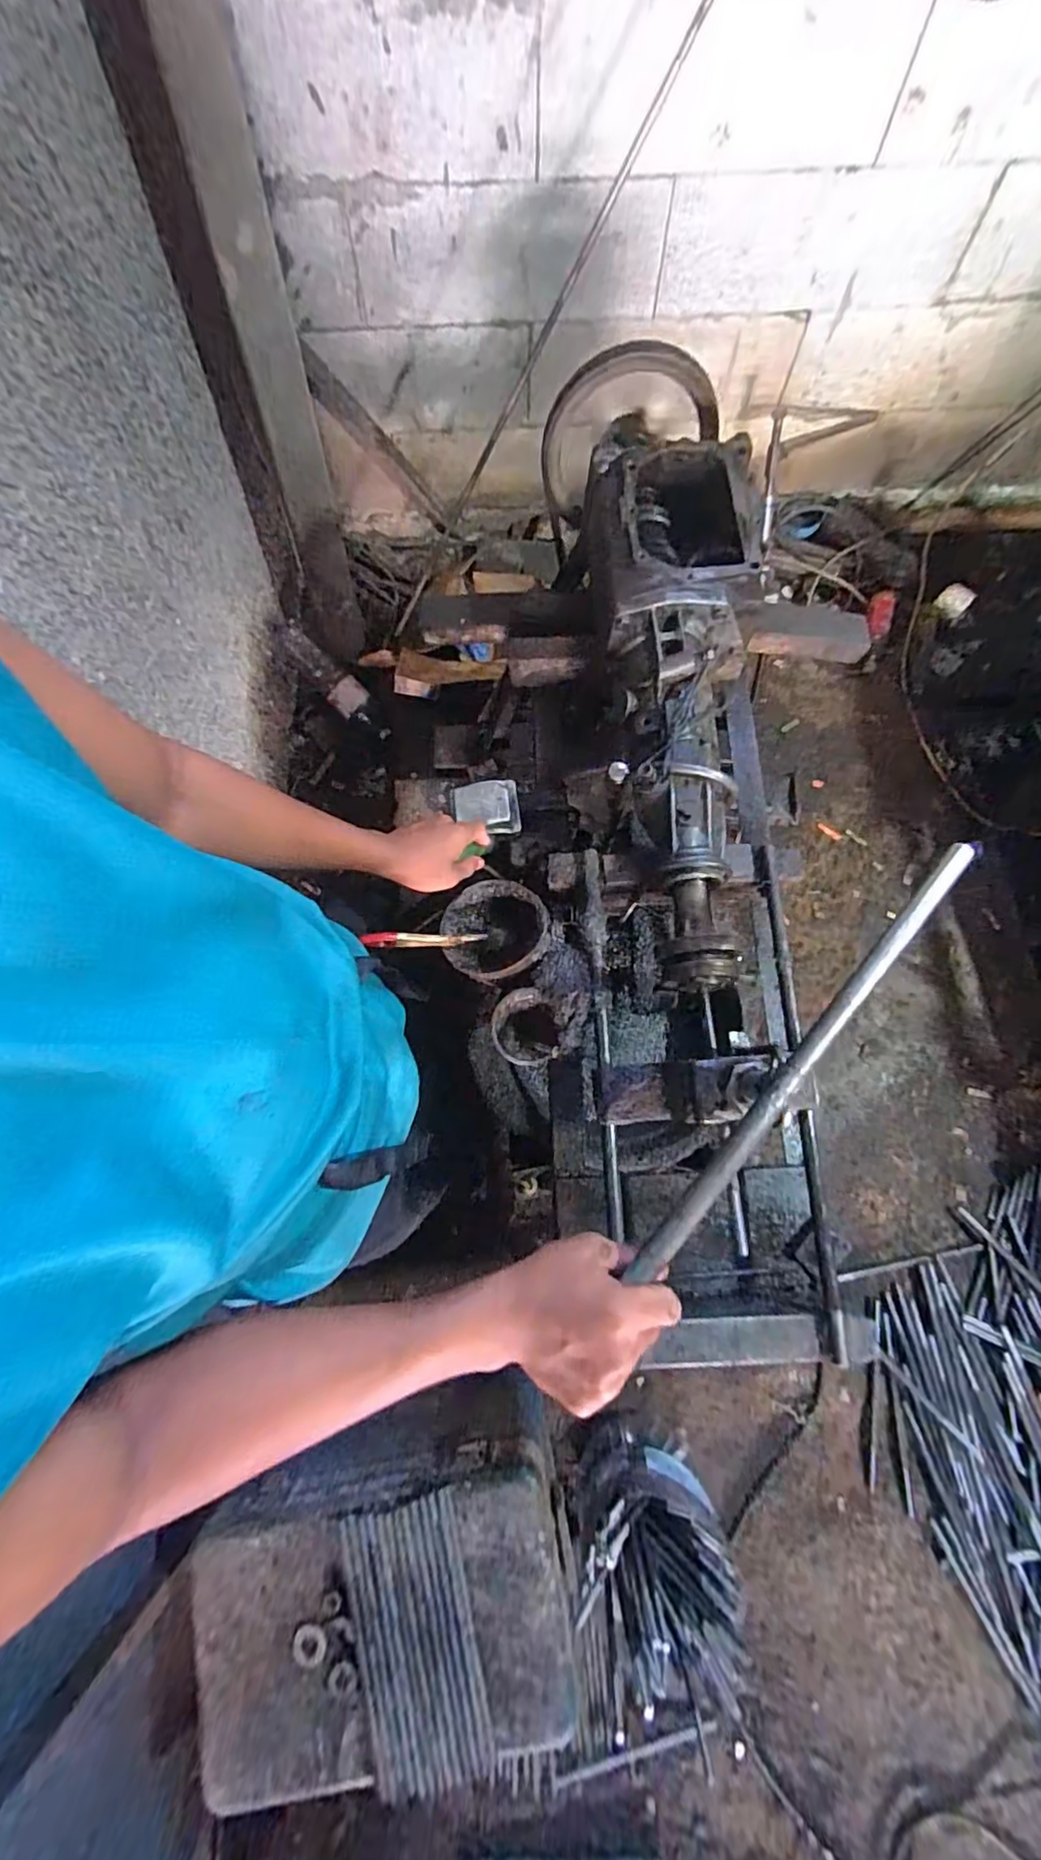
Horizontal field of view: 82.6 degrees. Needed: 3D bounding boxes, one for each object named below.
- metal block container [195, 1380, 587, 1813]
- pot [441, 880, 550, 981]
[{"bbox_3d":[-0.185,0.941,0.917,0.502,0.327,0.301,-8,75,-2],"label":"metal block container"},{"bbox_3d":[-0.030,0.001,0.706,0.120,0.056,0.115,0,75,0],"label":"pot"}]

